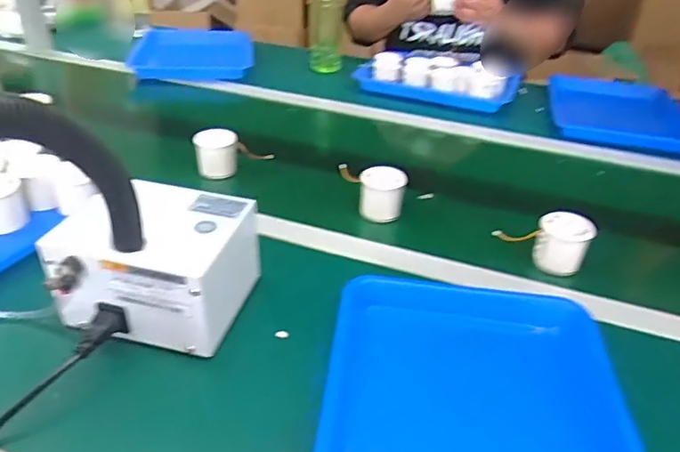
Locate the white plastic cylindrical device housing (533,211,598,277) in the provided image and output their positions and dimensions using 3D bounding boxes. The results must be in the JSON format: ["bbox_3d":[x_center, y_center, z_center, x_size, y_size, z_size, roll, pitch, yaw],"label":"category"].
[{"bbox_3d":[0.266,0.024,0.650,0.058,0.072,0.057,17,35,20],"label":"white plastic cylindrical device housing"}]

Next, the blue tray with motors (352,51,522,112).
[{"bbox_3d":[0.203,-0.315,1.166,0.334,0.077,0.124,17,35,20],"label":"blue tray with motors"}]

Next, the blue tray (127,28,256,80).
[{"bbox_3d":[-0.336,-0.410,1.268,0.258,0.044,0.282,0,33,-6],"label":"blue tray"}]

